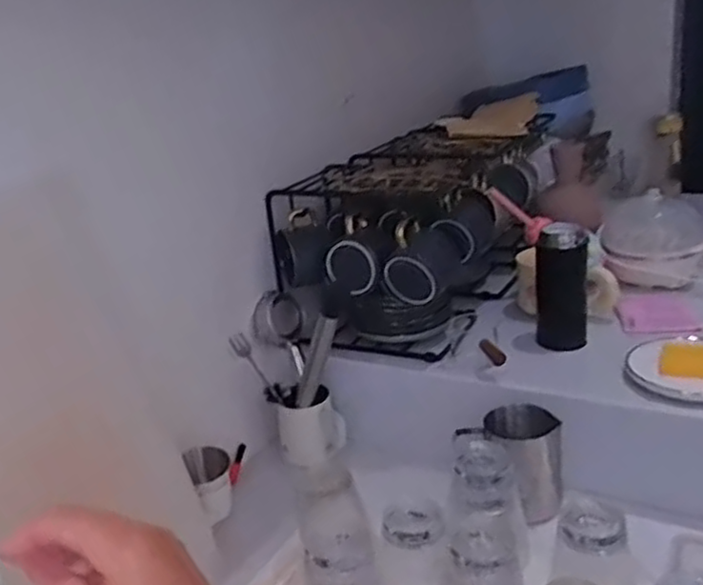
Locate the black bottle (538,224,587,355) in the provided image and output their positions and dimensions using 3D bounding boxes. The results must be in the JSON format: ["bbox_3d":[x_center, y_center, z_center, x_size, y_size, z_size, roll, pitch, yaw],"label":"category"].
[{"bbox_3d":[0.277,-0.008,0.971,0.064,0.165,0.055,0,22,14],"label":"black bottle"}]

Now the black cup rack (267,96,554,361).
[{"bbox_3d":[0.132,-0.118,1.178,0.245,0.264,0.611,9,25,33],"label":"black cup rack"}]

